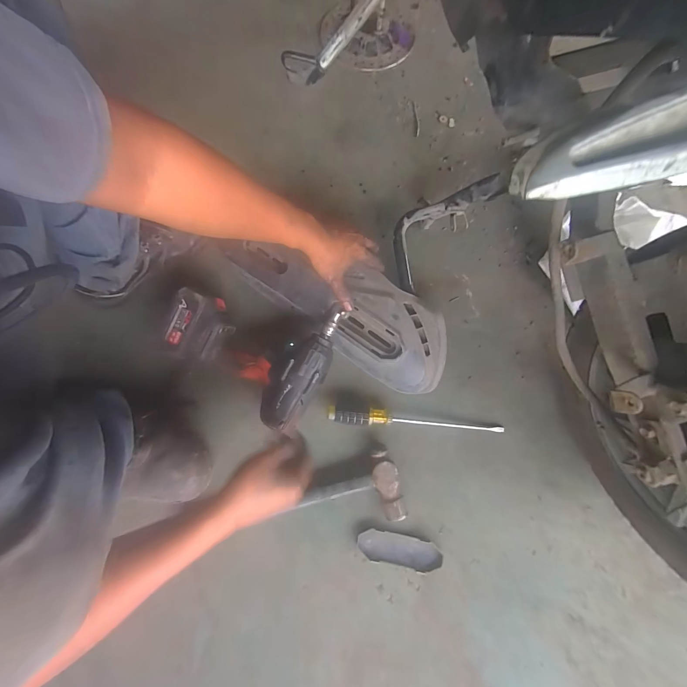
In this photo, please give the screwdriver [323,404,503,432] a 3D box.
[{"bbox_3d":[0.119,0.128,0.536,0.289,0.034,0.034,6,76,2],"label":"screwdriver"}]

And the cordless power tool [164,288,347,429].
[{"bbox_3d":[-0.147,0.003,0.528,0.253,0.077,0.197,22,77,4],"label":"cordless power tool"}]

